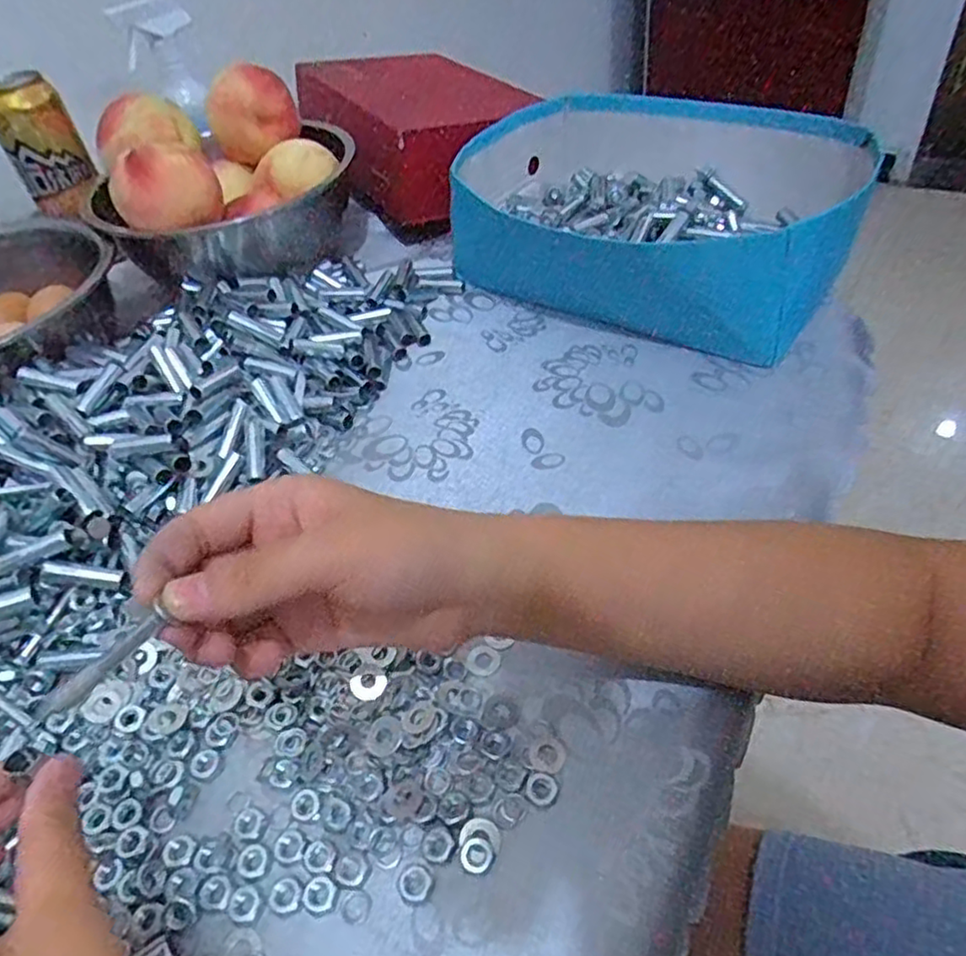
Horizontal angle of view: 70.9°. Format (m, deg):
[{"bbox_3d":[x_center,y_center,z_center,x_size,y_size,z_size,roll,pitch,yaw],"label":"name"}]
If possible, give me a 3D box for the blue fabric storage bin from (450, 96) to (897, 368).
[{"bbox_3d":[0.136,-0.226,0.562,0.293,0.101,0.221,24,53,28],"label":"blue fabric storage bin"}]

